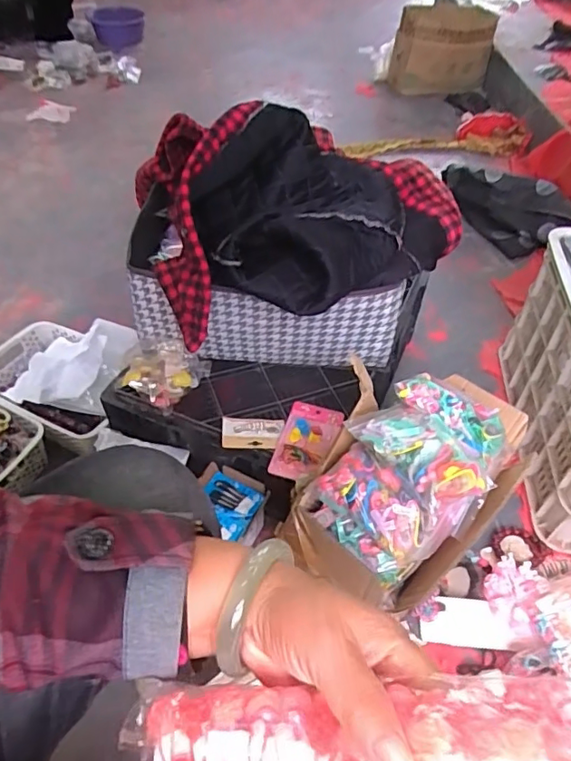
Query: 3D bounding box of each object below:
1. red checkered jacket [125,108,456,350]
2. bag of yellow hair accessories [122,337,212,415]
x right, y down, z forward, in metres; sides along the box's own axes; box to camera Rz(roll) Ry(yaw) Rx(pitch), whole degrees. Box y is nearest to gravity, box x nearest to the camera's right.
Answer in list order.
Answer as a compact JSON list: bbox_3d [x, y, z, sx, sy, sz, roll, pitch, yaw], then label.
[{"bbox_3d":[0.045,-0.225,0.693,0.409,0.198,0.227,-29,55,-26],"label":"red checkered jacket"},{"bbox_3d":[-0.195,-0.021,0.814,0.113,0.054,0.115,21,50,16],"label":"bag of yellow hair accessories"}]

